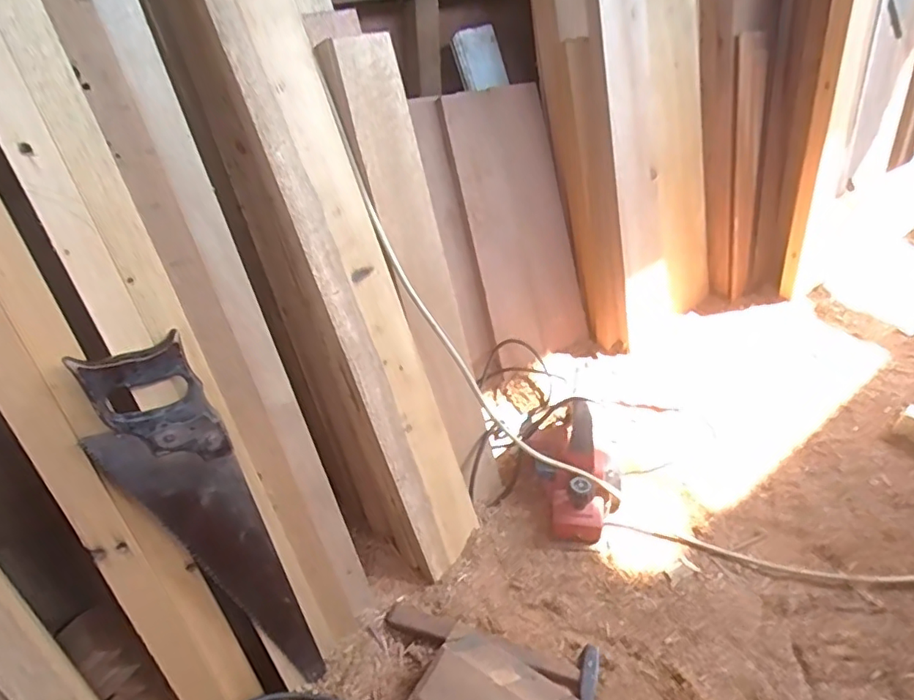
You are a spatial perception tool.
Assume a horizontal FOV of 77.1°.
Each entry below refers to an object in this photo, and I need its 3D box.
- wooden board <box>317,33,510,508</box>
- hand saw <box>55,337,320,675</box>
[{"bbox_3d":[-0.042,-0.092,0.865,0.116,0.732,0.052,-27,21,-29],"label":"wooden board"},{"bbox_3d":[-0.254,0.207,0.613,0.103,0.467,0.018,-27,31,-24],"label":"hand saw"}]

